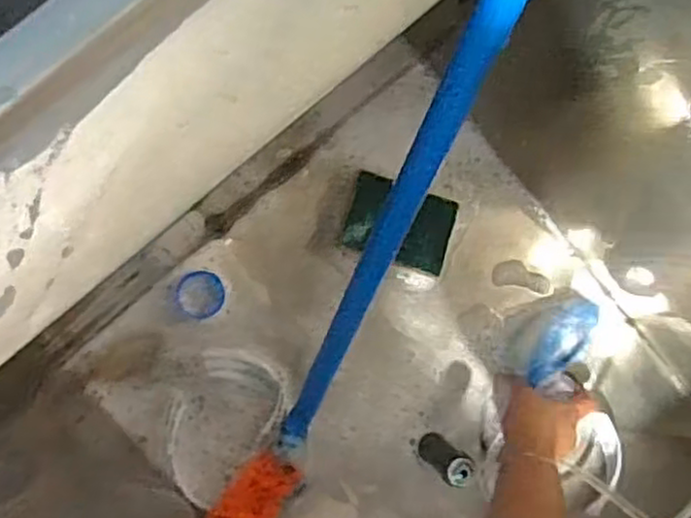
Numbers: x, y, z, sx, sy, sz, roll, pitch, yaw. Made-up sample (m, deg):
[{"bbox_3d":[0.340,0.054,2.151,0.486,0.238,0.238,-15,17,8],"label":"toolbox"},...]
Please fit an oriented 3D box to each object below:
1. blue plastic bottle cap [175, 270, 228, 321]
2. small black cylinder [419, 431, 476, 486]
[{"bbox_3d":[-0.127,0.032,0.629,0.043,0.010,0.043,0,90,-9],"label":"blue plastic bottle cap"},{"bbox_3d":[0.086,0.173,0.628,0.027,0.098,0.020,-45,96,-7],"label":"small black cylinder"}]

